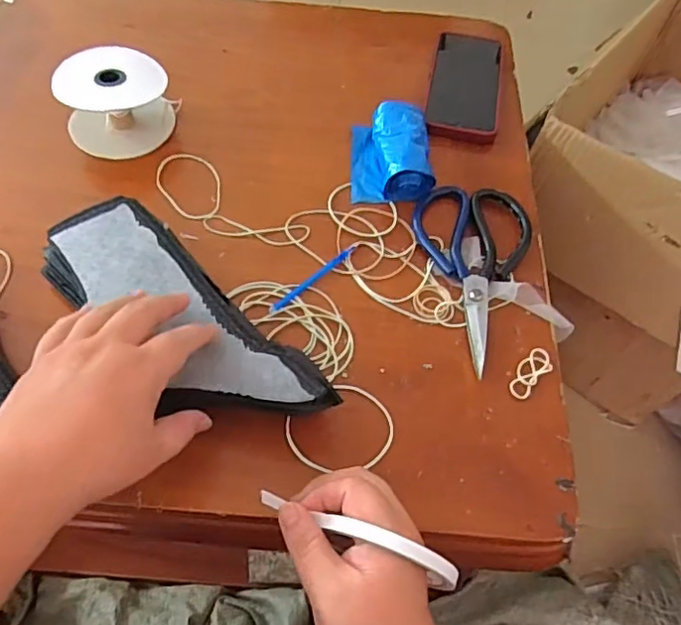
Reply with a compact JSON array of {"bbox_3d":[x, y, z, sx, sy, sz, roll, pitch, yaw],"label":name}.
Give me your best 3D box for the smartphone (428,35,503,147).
[{"bbox_3d":[0.141,-0.259,0.650,0.076,0.016,0.179,10,57,4],"label":"smartphone"}]

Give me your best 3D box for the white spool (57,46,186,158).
[{"bbox_3d":[-0.216,-0.206,0.571,0.107,0.062,0.088,-18,59,-14],"label":"white spool"}]

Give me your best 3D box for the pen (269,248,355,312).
[{"bbox_3d":[-0.022,-0.029,0.499,0.097,0.004,0.008,-39,66,-24],"label":"pen"}]

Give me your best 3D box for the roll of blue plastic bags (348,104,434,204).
[{"bbox_3d":[0.048,-0.158,0.568,0.075,0.039,0.109,0,57,-2],"label":"roll of blue plastic bags"}]

